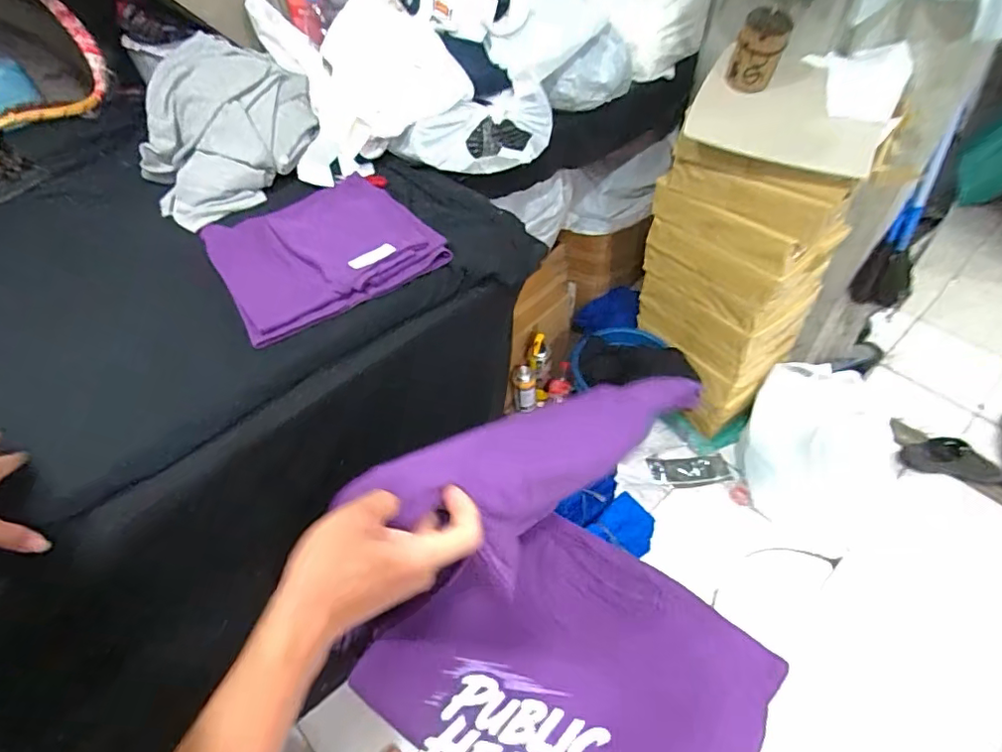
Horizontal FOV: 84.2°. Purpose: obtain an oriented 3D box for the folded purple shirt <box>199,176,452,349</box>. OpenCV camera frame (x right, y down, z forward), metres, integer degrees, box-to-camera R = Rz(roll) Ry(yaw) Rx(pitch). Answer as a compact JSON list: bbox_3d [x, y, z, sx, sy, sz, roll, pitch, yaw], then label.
[{"bbox_3d":[-0.268,-0.192,0.822,0.285,0.041,0.281,-26,54,-17],"label":"folded purple shirt"}]

